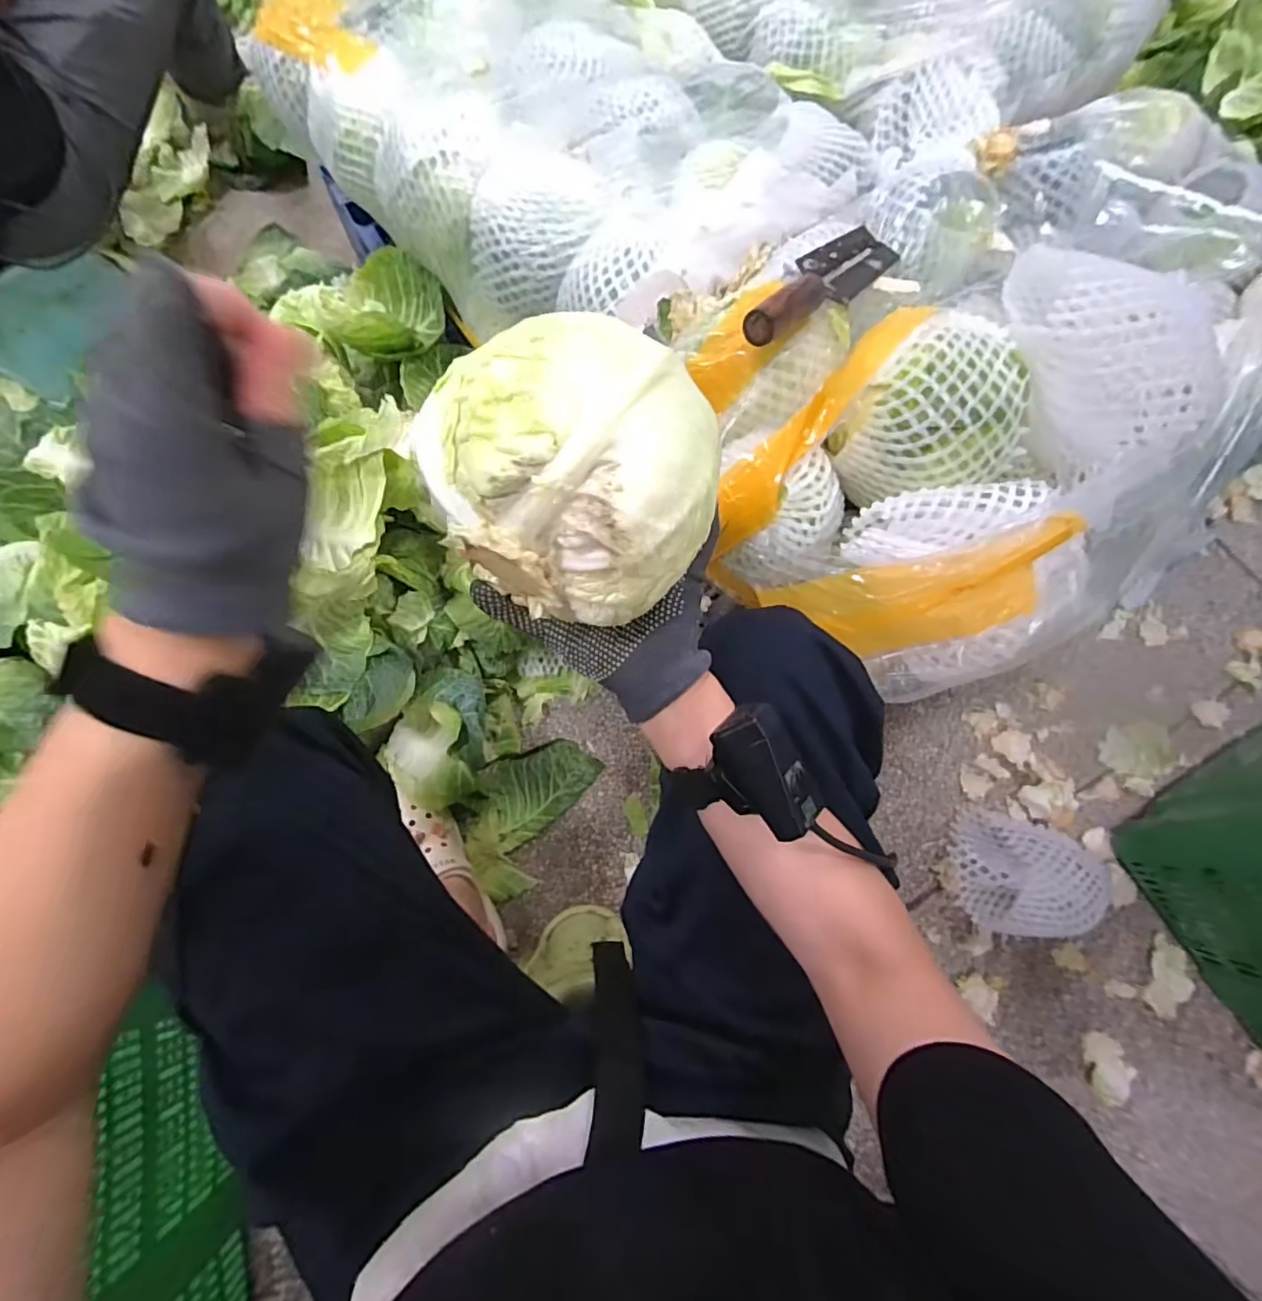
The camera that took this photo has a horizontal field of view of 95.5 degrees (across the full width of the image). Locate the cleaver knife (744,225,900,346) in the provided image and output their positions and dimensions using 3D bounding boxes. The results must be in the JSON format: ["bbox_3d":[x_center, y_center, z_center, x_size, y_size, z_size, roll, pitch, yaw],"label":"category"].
[{"bbox_3d":[0.174,-0.332,0.517,0.058,0.034,0.253,37,59,11],"label":"cleaver knife"}]

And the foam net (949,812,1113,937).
[{"bbox_3d":[0.506,0.291,0.725,0.182,0.086,0.141,18,72,5],"label":"foam net"}]

